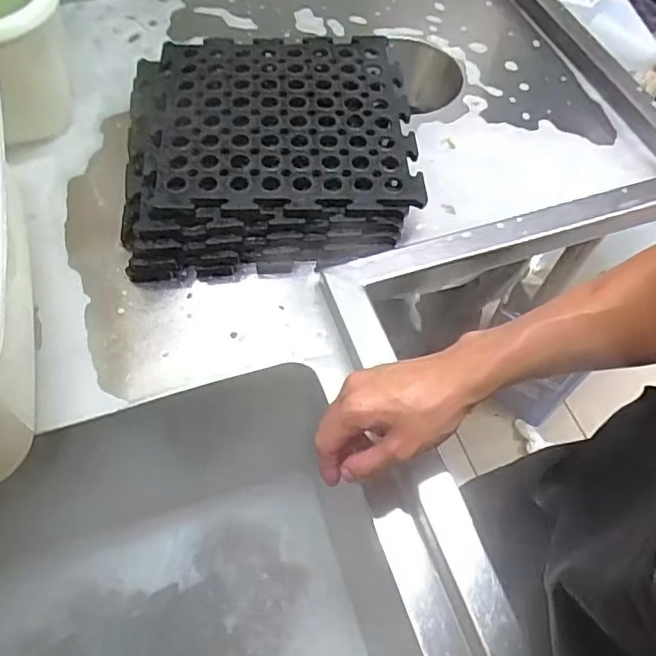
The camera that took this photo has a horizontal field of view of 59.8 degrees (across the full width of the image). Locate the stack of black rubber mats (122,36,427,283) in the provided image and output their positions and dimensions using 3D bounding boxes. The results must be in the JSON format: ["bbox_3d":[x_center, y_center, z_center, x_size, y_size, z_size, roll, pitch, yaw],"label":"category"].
[{"bbox_3d":[-0.068,-0.221,0.697,0.328,0.069,0.331,-4,59,-4],"label":"stack of black rubber mats"}]

